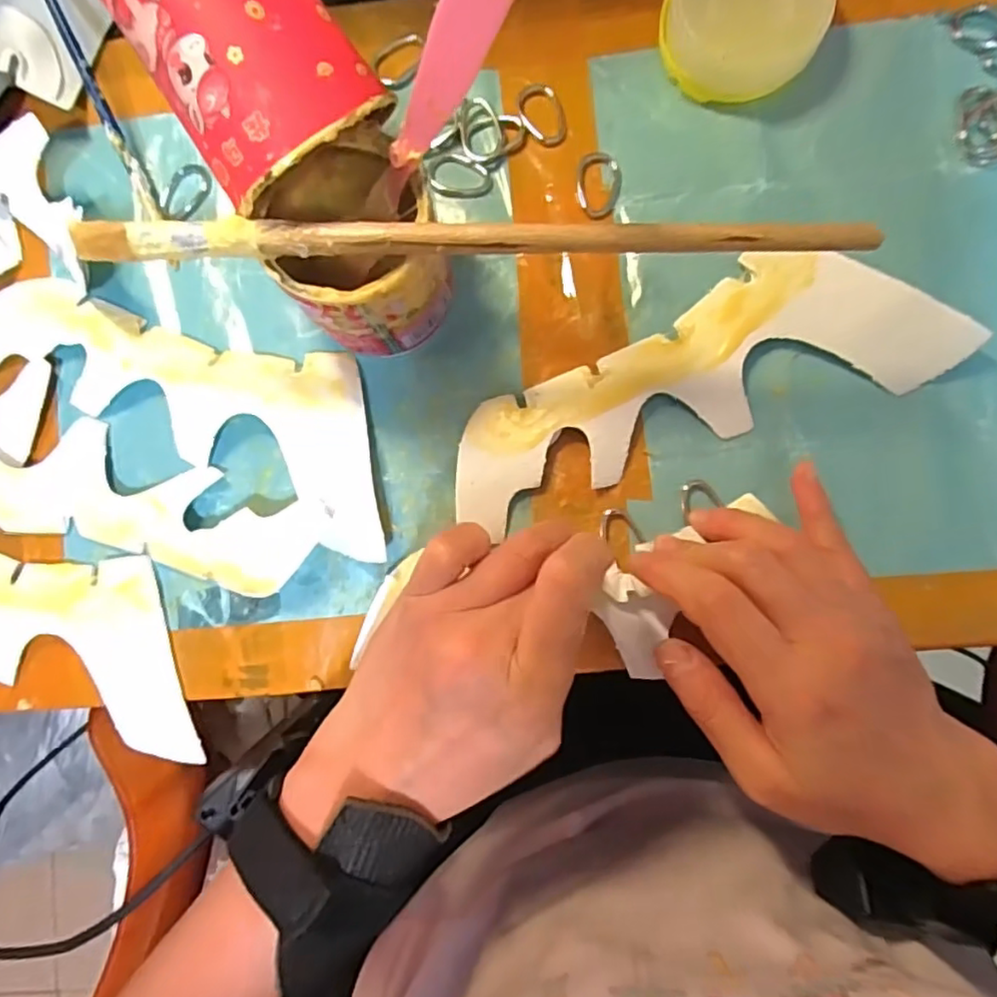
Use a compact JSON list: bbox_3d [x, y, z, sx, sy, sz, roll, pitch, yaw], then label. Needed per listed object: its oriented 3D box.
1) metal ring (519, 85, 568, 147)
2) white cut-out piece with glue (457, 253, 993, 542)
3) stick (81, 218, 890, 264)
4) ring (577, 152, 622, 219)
[{"bbox_3d":[0.020,-0.173,0.285,0.020,0.004,0.028,-19,87,2],"label":"metal ring"},{"bbox_3d":[0.080,-0.051,0.272,0.214,0.018,0.067,-22,87,2],"label":"white cut-out piece with glue"},{"bbox_3d":[-0.010,-0.087,0.209,0.259,0.007,0.012,0,86,3],"label":"stick"},{"bbox_3d":[0.046,-0.141,0.285,0.020,0.004,0.028,0,88,3],"label":"ring"}]

